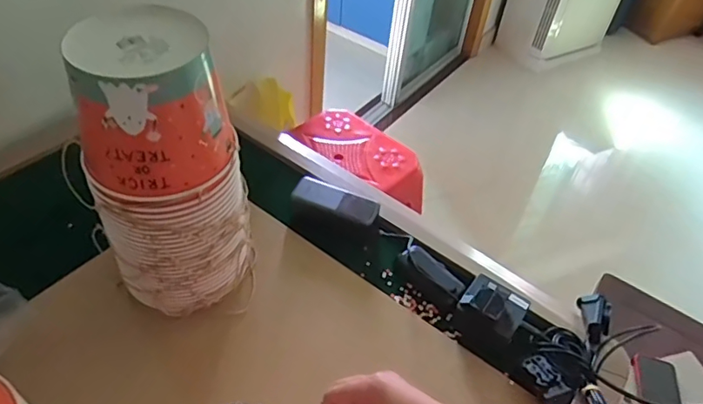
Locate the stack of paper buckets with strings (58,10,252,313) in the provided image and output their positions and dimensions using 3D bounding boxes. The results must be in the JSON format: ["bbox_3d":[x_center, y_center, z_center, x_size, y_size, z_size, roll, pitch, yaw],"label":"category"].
[{"bbox_3d":[-0.203,-0.022,0.608,0.154,0.336,0.143,1,46,-6],"label":"stack of paper buckets with strings"}]

